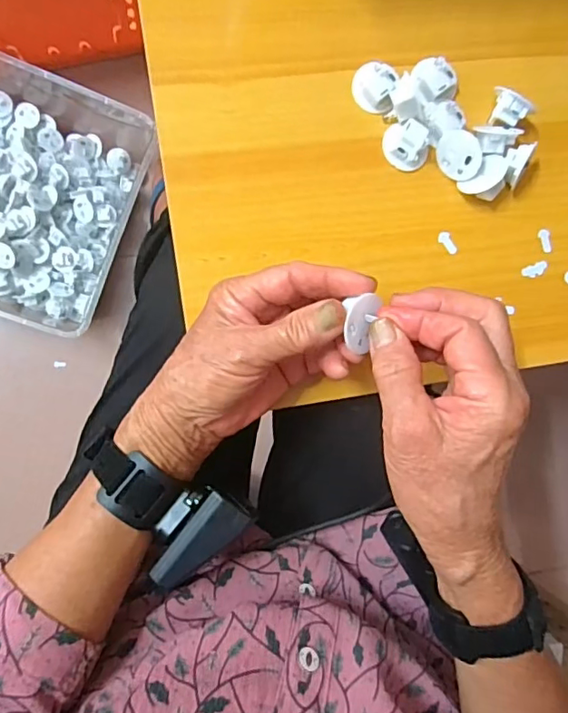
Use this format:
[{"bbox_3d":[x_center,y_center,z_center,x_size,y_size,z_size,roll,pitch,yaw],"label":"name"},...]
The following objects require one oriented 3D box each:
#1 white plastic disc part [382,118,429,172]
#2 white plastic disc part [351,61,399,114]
[{"bbox_3d":[0.083,-0.143,0.366,0.033,0.014,0.027,44,83,-6],"label":"white plastic disc part"},{"bbox_3d":[0.061,-0.183,0.368,0.031,0.010,0.031,5,102,23],"label":"white plastic disc part"}]

